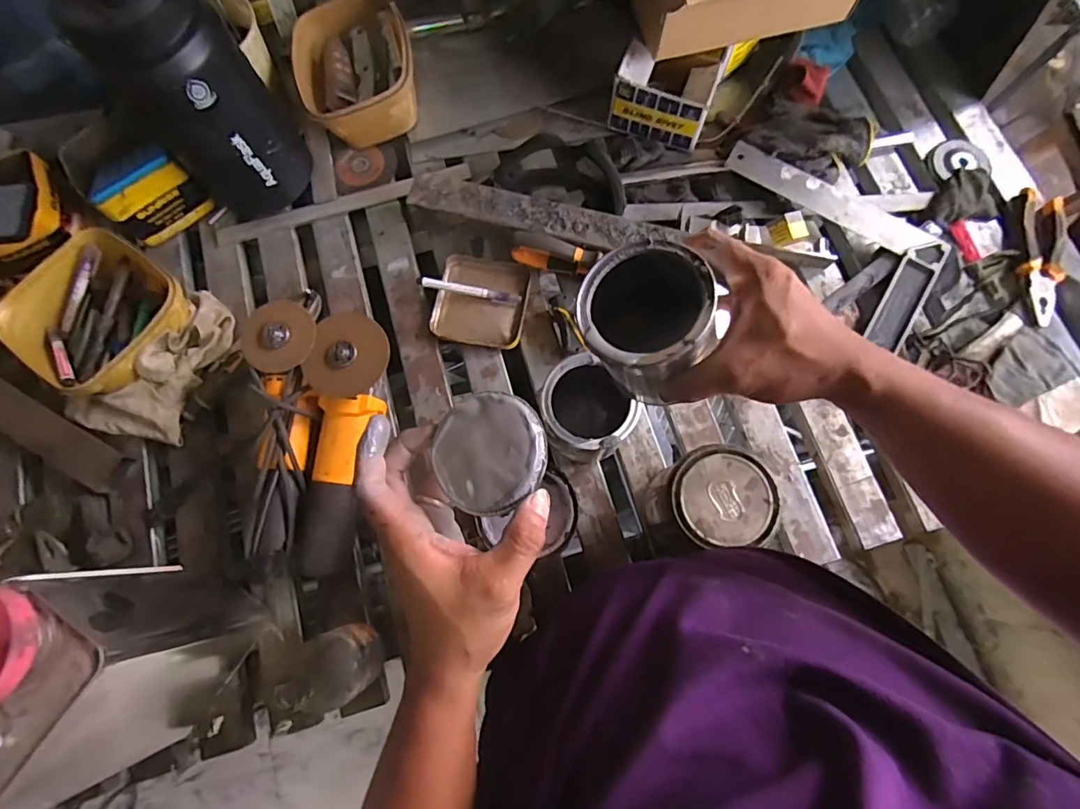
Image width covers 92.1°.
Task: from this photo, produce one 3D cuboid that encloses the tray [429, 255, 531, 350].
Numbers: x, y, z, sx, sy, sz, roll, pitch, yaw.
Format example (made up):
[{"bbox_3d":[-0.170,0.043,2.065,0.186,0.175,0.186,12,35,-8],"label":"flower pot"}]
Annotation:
[{"bbox_3d":[-0.077,-0.136,0.684,0.117,0.012,0.117,10,75,4],"label":"tray"}]

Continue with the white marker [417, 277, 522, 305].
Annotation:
[{"bbox_3d":[-0.092,-0.148,0.674,0.134,0.017,0.015,10,75,4],"label":"white marker"}]

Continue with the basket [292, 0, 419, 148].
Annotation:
[{"bbox_3d":[-0.254,-0.463,0.734,0.158,0.083,0.187,-15,75,-3],"label":"basket"}]

